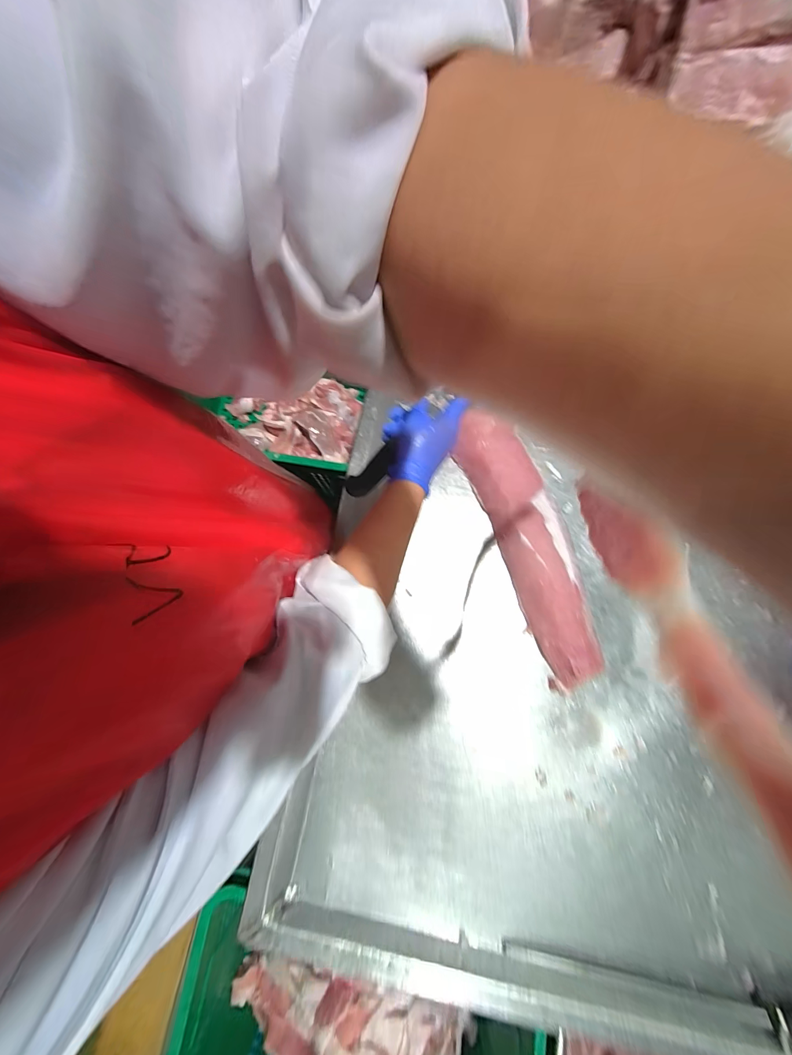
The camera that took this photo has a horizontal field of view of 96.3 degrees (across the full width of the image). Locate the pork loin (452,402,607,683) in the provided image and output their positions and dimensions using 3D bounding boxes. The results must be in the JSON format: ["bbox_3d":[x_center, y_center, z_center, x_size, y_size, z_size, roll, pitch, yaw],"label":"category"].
[{"bbox_3d":[0.209,0.017,0.555,0.102,0.058,0.422,-20,75,-3],"label":"pork loin"}]

